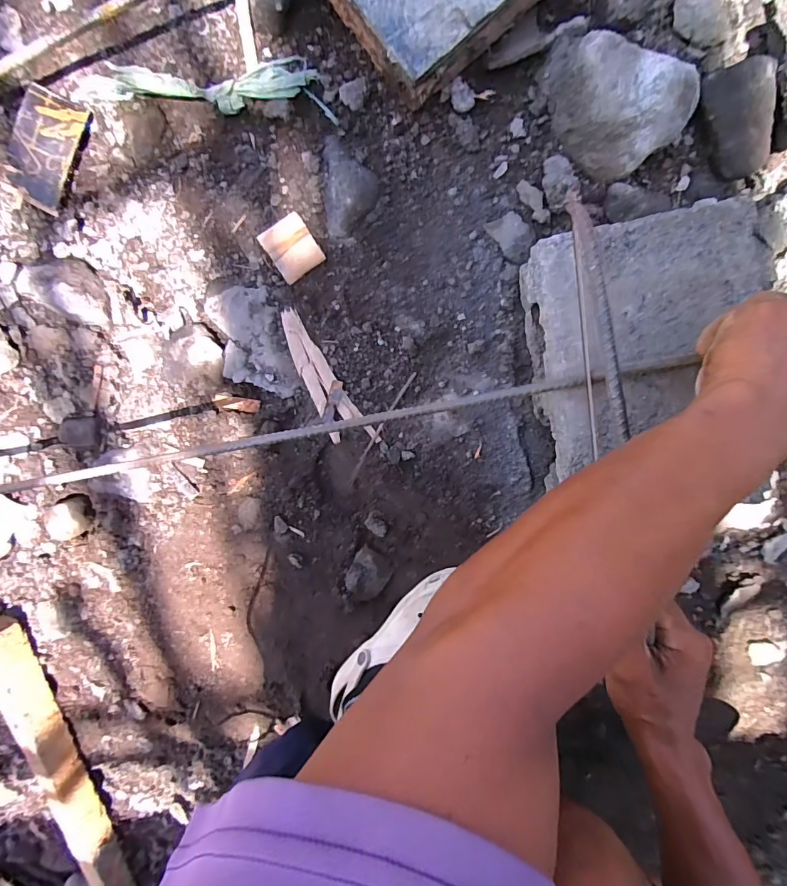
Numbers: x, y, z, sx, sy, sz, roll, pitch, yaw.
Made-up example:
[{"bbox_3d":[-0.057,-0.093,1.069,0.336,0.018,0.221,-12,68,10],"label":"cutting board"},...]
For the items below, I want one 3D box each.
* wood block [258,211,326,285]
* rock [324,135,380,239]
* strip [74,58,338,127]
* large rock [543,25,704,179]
[{"bbox_3d":[-0.122,-0.234,0.517,0.056,0.007,0.067,-34,96,5],"label":"wood block"},{"bbox_3d":[-0.050,-0.300,0.497,0.061,0.028,0.109,1,98,1],"label":"rock"},{"bbox_3d":[-0.213,-0.411,0.485,0.284,0.033,0.064,4,93,4],"label":"strip"},{"bbox_3d":[0.223,-0.352,0.446,0.161,0.066,0.105,31,96,1],"label":"large rock"}]

